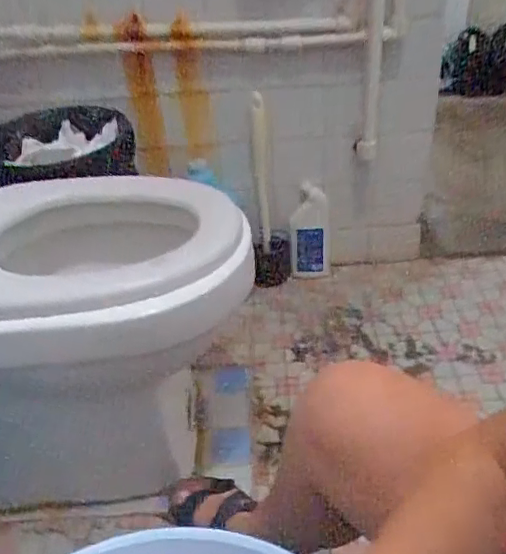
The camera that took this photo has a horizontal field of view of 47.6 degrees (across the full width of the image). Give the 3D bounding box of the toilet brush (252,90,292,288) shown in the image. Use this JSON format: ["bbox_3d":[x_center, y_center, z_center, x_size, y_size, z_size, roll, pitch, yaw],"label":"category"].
[{"bbox_3d":[0.036,-0.174,1.230,0.081,0.404,0.109,-3,36,1],"label":"toilet brush"}]

